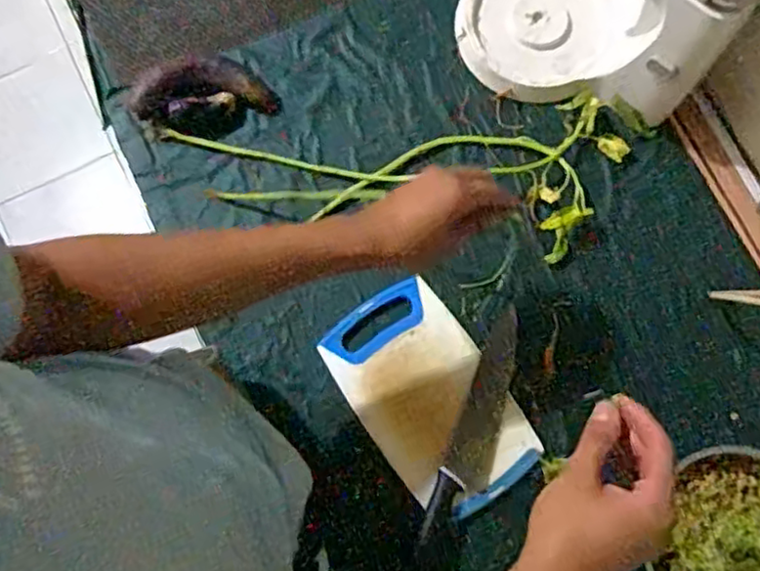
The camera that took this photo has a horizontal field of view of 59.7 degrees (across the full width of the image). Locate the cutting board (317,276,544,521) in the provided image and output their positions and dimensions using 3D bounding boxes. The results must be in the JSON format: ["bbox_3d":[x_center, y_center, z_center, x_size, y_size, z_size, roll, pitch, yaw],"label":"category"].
[{"bbox_3d":[0.051,0.118,0.695,0.141,0.012,0.237,-37,82,-6],"label":"cutting board"}]

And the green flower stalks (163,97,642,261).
[{"bbox_3d":[0.020,-0.109,0.724,0.520,0.043,0.175,-4,80,-1],"label":"green flower stalks"}]

